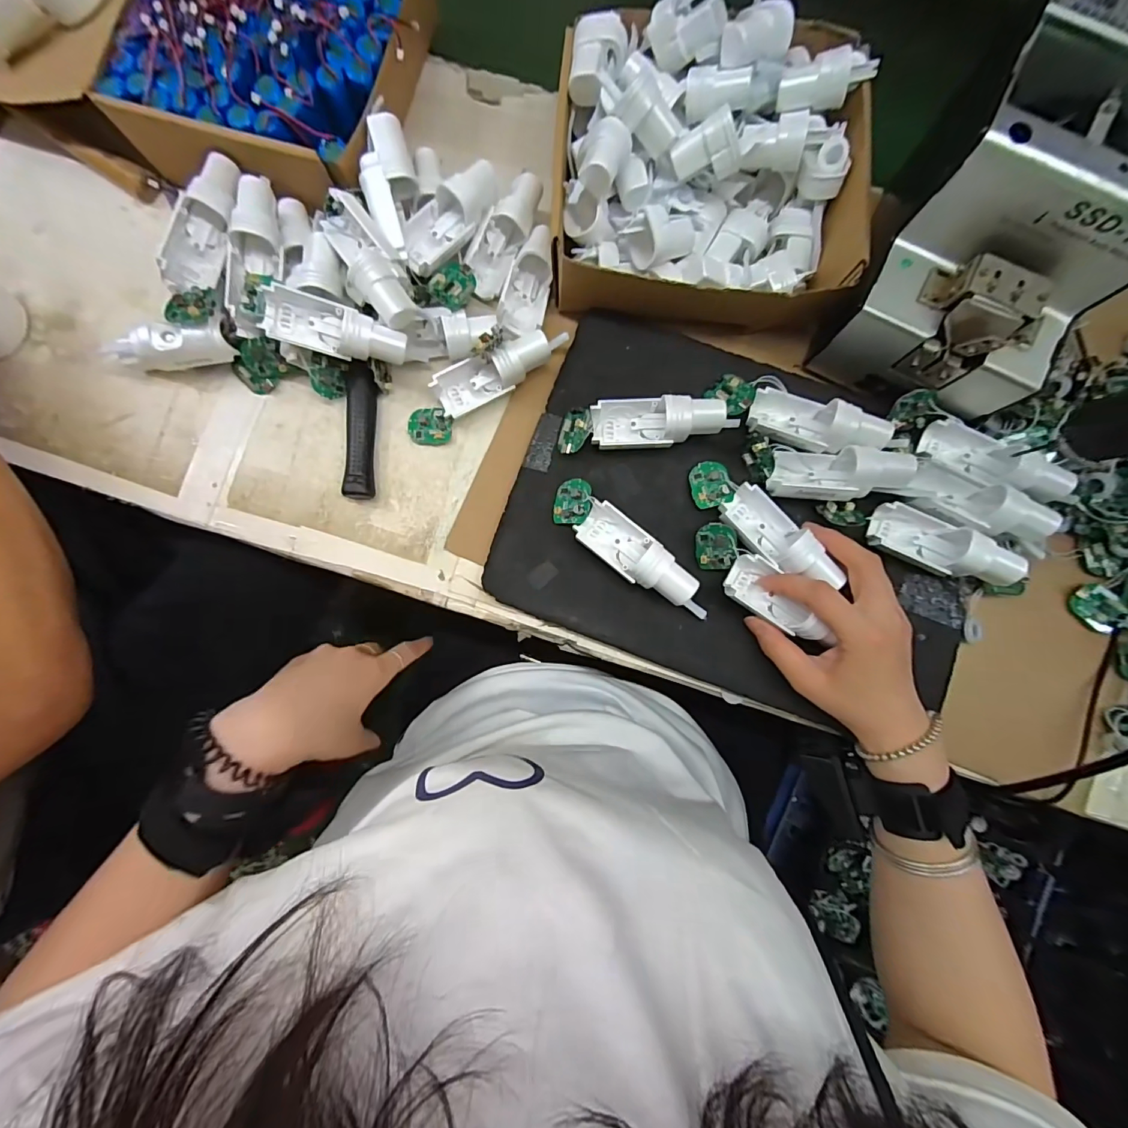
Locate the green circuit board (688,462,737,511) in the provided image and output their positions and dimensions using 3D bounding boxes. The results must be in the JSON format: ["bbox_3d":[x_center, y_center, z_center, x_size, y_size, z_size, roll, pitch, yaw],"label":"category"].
[{"bbox_3d":[0.109,-0.060,0.355,0.029,0.006,0.034,-18,85,-3],"label":"green circuit board"}]

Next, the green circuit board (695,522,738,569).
[{"bbox_3d":[0.110,-0.012,0.343,0.027,0.004,0.033,3,105,27],"label":"green circuit board"}]

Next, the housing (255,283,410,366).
[{"bbox_3d":[-0.160,-0.166,0.338,0.093,0.031,0.035,11,84,0],"label":"housing"}]

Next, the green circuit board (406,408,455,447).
[{"bbox_3d":[-0.106,-0.109,0.375,0.035,0.006,0.028,8,84,0],"label":"green circuit board"}]

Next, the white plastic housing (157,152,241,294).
[{"bbox_3d":[-0.263,-0.246,0.349,0.023,0.034,0.098,26,97,2],"label":"white plastic housing"}]

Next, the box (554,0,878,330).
[{"bbox_3d":[0.102,-0.284,0.343,0.211,0.069,0.203,5,84,0],"label":"box"}]

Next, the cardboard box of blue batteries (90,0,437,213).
[{"bbox_3d":[-0.215,-0.390,0.369,0.195,0.075,0.224,16,84,1],"label":"cardboard box of blue batteries"}]

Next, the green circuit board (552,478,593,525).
[{"bbox_3d":[0.007,-0.047,0.353,0.030,0.008,0.035,6,79,27],"label":"green circuit board"}]

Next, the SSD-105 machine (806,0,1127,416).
[{"bbox_3d":[0.284,-0.211,0.302,0.121,0.125,0.174,27,84,2],"label":"SSD-105 machine"}]

